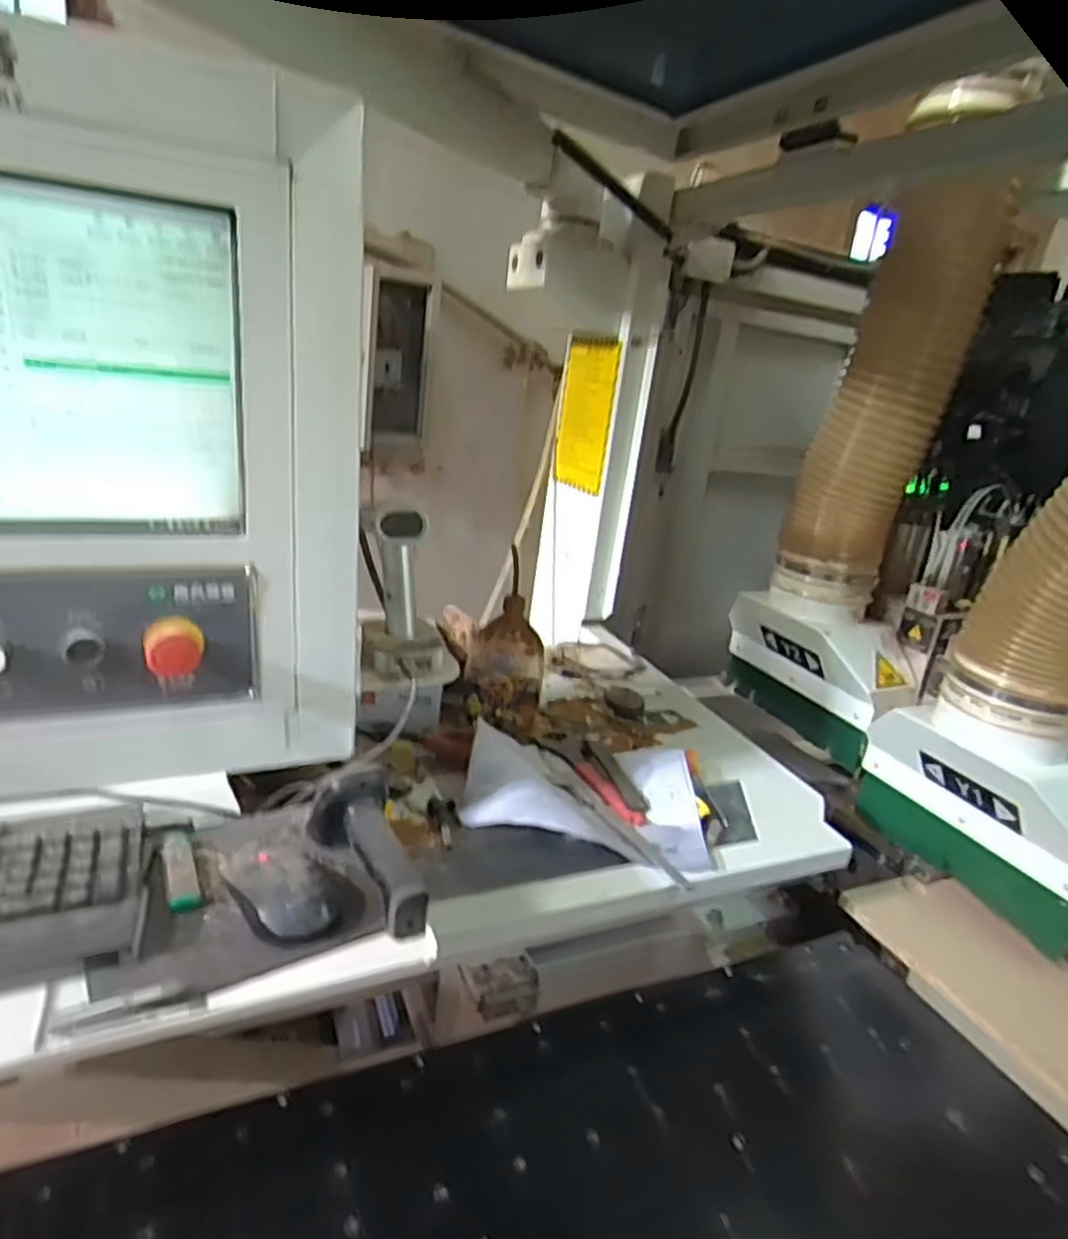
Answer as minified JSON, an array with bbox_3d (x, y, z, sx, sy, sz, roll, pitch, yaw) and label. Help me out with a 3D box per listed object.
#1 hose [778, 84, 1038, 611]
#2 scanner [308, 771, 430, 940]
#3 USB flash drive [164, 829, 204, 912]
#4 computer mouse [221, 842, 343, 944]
[{"bbox_3d":[0.540,-0.369,1.119,0.188,0.677,0.197,15,20,19],"label":"hose"},{"bbox_3d":[-0.130,0.180,0.584,0.062,0.069,0.141,-3,22,-28],"label":"scanner"},{"bbox_3d":[-0.275,0.195,0.579,0.023,0.007,0.090,-3,22,-30],"label":"USB flash drive"},{"bbox_3d":[-0.196,0.198,0.573,0.065,0.032,0.125,-5,23,-33],"label":"computer mouse"}]

